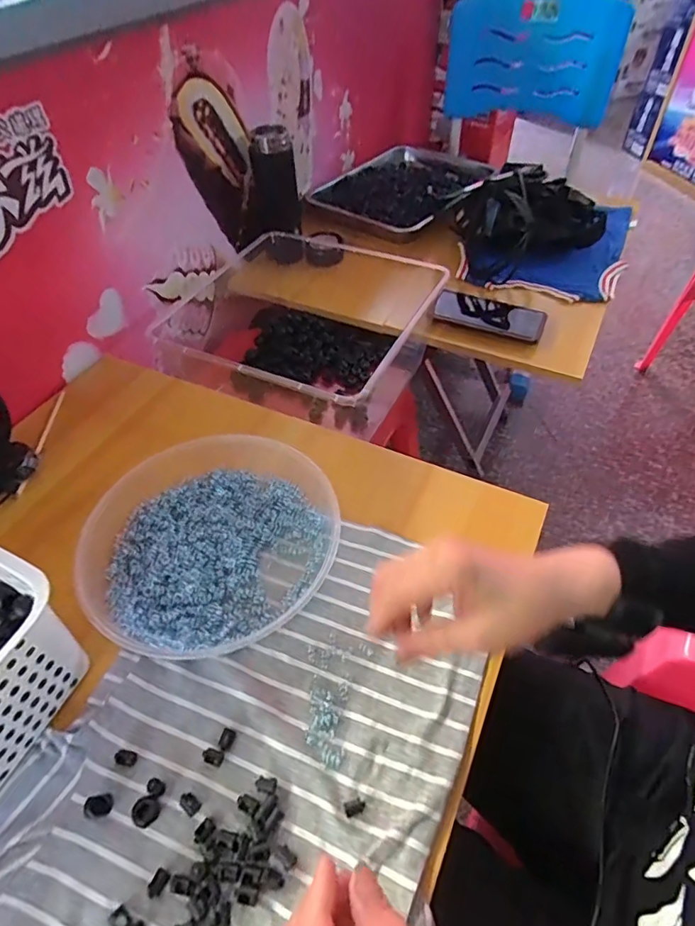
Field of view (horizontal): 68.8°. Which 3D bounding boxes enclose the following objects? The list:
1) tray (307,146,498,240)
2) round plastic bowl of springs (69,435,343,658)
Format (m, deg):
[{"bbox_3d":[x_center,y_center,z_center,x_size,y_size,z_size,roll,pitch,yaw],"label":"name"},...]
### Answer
[{"bbox_3d":[0.120,-0.559,1.020,0.294,0.058,0.369,30,57,25],"label":"tray"},{"bbox_3d":[-0.122,0.066,0.462,0.223,0.042,0.197,-21,52,-16],"label":"round plastic bowl of springs"}]

